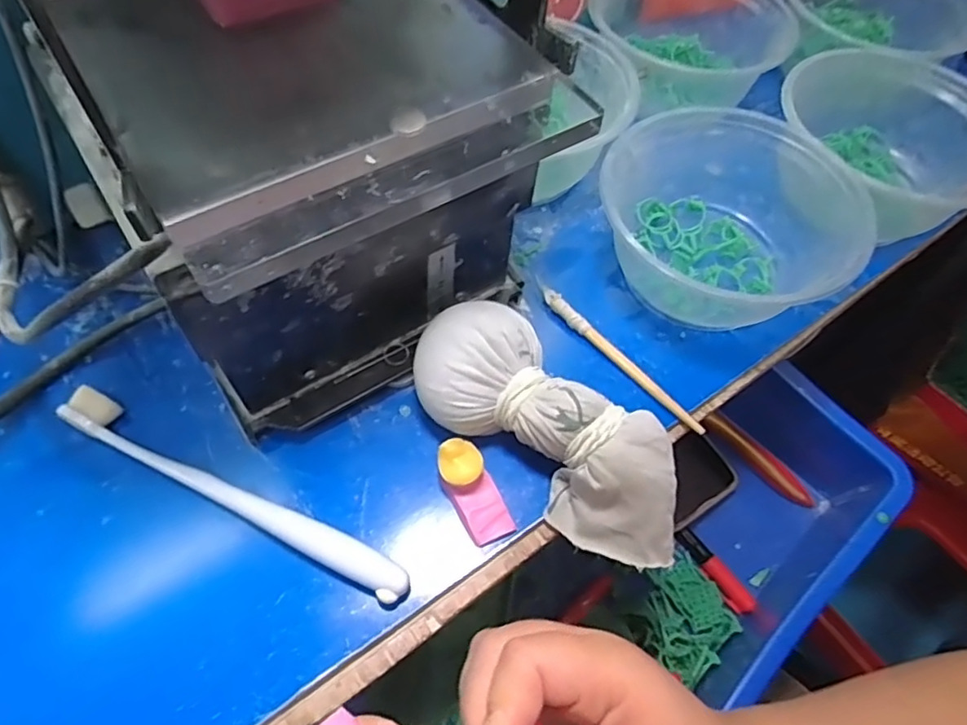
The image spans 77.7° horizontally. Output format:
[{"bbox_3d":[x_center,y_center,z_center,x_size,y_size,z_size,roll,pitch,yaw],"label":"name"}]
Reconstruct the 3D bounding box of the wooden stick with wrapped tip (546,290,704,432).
[{"bbox_3d":[0.072,-0.003,0.322,0.008,0.009,0.113,-38,69,-22],"label":"wooden stick with wrapped tip"}]

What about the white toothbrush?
[{"bbox_3d":[-0.113,0.058,0.271,0.181,0.013,0.016,25,61,10],"label":"white toothbrush"}]

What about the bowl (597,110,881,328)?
[{"bbox_3d":[0.132,-0.074,0.335,0.116,0.063,0.135,-30,66,-19],"label":"bowl"}]

